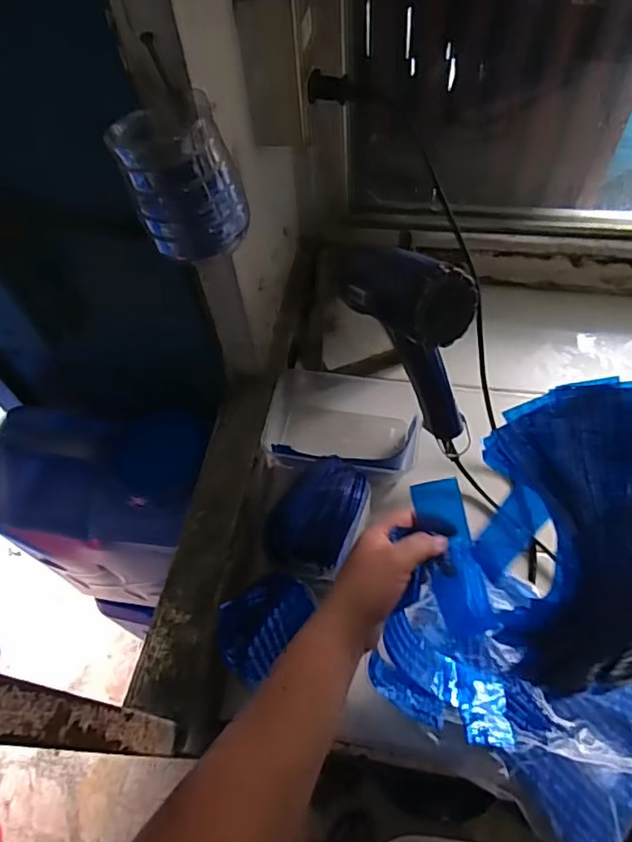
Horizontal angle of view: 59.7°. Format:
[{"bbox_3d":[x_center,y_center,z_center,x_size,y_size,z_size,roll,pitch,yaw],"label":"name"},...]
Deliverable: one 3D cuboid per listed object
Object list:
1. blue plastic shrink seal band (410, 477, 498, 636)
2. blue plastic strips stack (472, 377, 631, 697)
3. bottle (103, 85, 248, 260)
[{"bbox_3d":[0.106,0.105,0.430,0.036,0.012,0.117,-12,78,-4],"label":"blue plastic shrink seal band"},{"bbox_3d":[0.167,0.073,0.351,0.143,0.193,0.073,-1,13,-15],"label":"blue plastic strips stack"},{"bbox_3d":[-0.093,-0.177,0.393,0.073,0.093,0.083,-11,58,-3],"label":"bottle"}]

